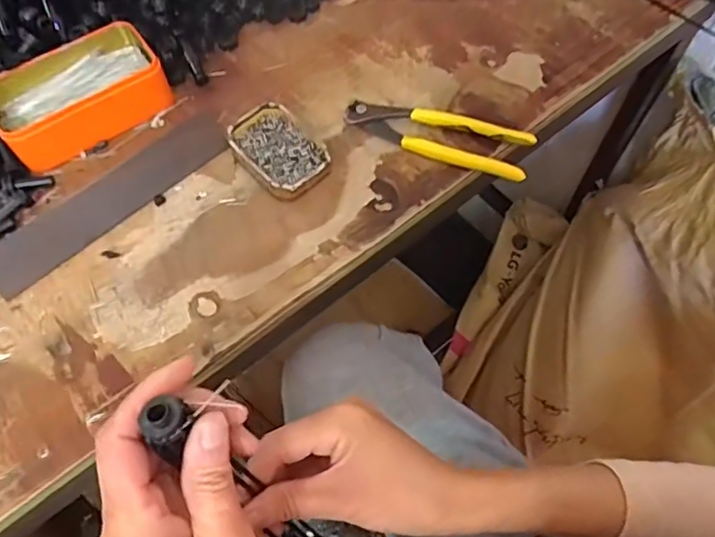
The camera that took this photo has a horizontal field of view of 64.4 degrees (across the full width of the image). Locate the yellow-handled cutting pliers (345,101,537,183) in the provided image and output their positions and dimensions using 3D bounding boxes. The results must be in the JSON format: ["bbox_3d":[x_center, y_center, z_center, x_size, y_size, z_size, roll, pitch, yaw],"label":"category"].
[{"bbox_3d":[0.070,-0.122,0.499,0.163,0.016,0.049,22,66,11],"label":"yellow-handled cutting pliers"}]

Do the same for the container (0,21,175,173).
[{"bbox_3d":[-0.250,-0.159,0.508,0.142,0.041,0.083,-31,68,-14],"label":"container"}]

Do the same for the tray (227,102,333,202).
[{"bbox_3d":[-0.068,-0.103,0.496,0.061,0.021,0.090,-41,70,-18],"label":"tray"}]

